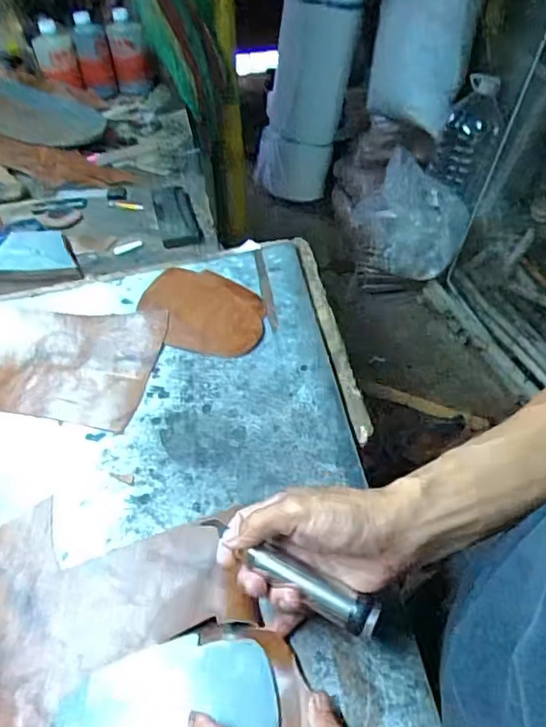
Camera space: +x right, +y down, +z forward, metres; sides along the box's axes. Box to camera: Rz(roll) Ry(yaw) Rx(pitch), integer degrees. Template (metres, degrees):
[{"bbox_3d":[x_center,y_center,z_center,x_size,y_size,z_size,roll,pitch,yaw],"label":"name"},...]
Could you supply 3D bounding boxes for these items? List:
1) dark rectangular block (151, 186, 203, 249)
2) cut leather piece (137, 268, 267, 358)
[{"bbox_3d":[-0.144,-0.220,0.847,0.056,0.013,0.161,-14,47,-8],"label":"dark rectangular block"},{"bbox_3d":[-0.082,-0.062,0.664,0.157,0.009,0.108,29,62,24],"label":"cut leather piece"}]

